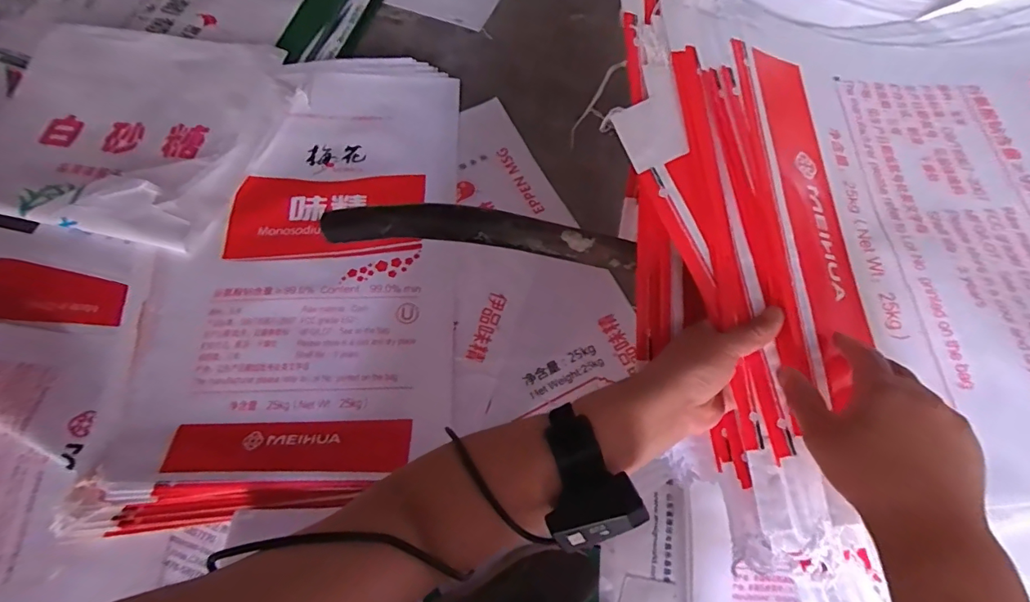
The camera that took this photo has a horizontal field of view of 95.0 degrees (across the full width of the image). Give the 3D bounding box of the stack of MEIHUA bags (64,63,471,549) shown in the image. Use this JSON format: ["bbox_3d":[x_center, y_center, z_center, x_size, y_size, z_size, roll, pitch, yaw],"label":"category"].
[{"bbox_3d":[-0.396,-0.099,0.883,0.554,0.055,0.927,-1,69,-2],"label":"stack of MEIHUA bags"}]

